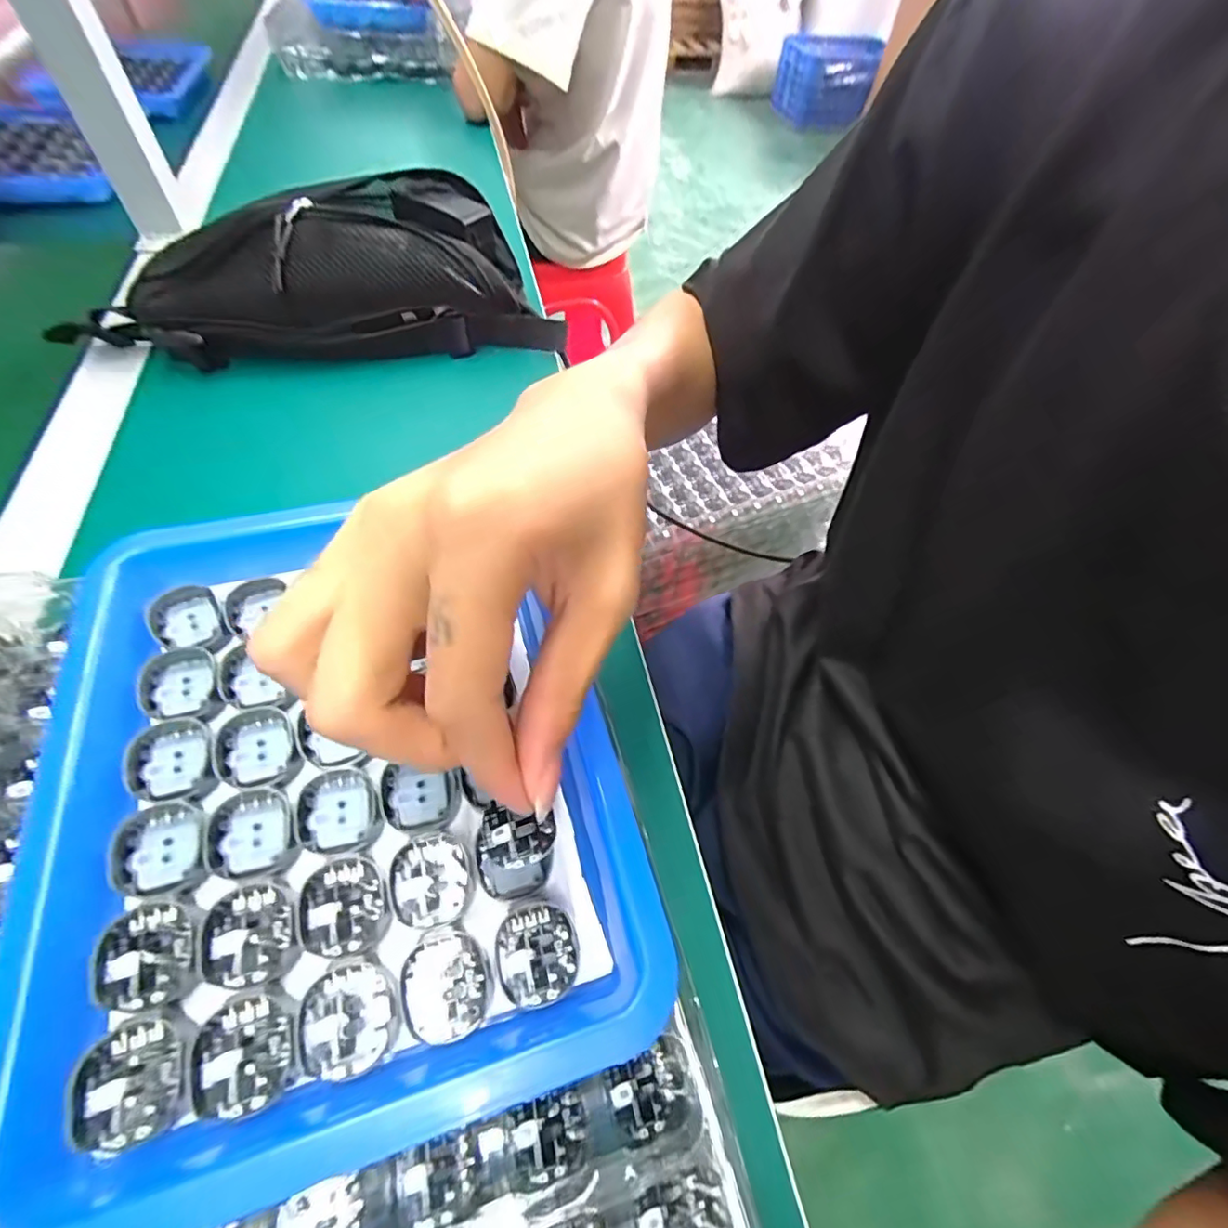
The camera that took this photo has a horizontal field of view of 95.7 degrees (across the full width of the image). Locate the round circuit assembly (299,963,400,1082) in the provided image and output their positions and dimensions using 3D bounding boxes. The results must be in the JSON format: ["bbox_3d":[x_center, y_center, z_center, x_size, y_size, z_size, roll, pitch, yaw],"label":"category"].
[{"bbox_3d":[-0.076,0.116,0.160,0.025,0.004,0.026,2,55,-3],"label":"round circuit assembly"}]

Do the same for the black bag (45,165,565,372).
[{"bbox_3d":[-0.216,-0.262,0.419,0.321,0.075,0.117,-10,57,-12],"label":"black bag"}]

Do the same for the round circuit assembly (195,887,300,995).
[{"bbox_3d":[-0.110,0.097,0.168,0.026,0.004,0.028,-19,59,-17],"label":"round circuit assembly"}]

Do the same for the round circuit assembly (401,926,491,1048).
[{"bbox_3d":[-0.050,0.110,0.166,0.025,0.004,0.028,-14,58,-14],"label":"round circuit assembly"}]

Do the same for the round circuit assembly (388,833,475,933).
[{"bbox_3d":[-0.059,0.086,0.181,0.025,0.004,0.028,-16,59,-16],"label":"round circuit assembly"}]

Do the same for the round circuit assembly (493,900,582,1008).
[{"bbox_3d":[-0.024,0.105,0.172,0.024,0.004,0.026,2,55,-3],"label":"round circuit assembly"}]

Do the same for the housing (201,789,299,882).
[{"bbox_3d":[-0.121,0.074,0.185,0.025,0.006,0.028,-20,60,-18],"label":"housing"}]

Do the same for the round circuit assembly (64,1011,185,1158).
[{"bbox_3d":[-0.128,0.123,0.147,0.025,0.006,0.028,-17,59,-16],"label":"round circuit assembly"}]

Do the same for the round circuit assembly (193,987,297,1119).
[{"bbox_3d":[-0.102,0.120,0.153,0.024,0.004,0.027,-16,58,-15],"label":"round circuit assembly"}]

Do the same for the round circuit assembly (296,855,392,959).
[{"bbox_3d":[-0.085,0.091,0.173,0.025,0.004,0.028,-17,59,-16],"label":"round circuit assembly"}]

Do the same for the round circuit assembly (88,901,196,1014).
[{"bbox_3d":[-0.136,0.099,0.161,0.024,0.004,0.027,-17,59,-16],"label":"round circuit assembly"}]

